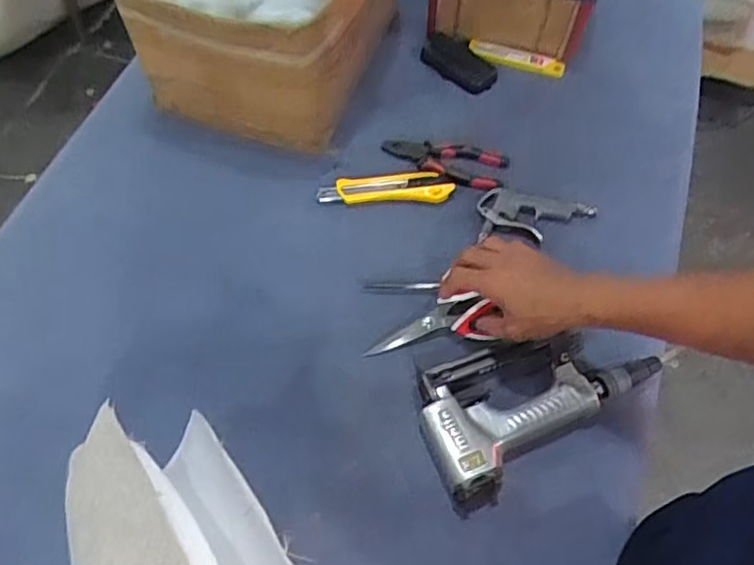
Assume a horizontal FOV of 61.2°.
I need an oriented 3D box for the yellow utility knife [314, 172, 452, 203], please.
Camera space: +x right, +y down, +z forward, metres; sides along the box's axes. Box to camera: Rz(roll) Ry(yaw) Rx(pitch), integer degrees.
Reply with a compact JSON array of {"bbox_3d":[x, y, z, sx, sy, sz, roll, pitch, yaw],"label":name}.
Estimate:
[{"bbox_3d":[0.010,-0.114,0.750,0.156,0.020,0.035,0,60,0],"label":"yellow utility knife"}]

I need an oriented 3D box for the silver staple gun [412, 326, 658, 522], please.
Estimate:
[{"bbox_3d":[0.152,0.109,0.639,0.248,0.045,0.130,-25,63,-14],"label":"silver staple gun"}]

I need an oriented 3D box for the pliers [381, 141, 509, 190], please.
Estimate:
[{"bbox_3d":[0.083,-0.148,0.777,0.151,0.027,0.056,7,61,4],"label":"pliers"}]

